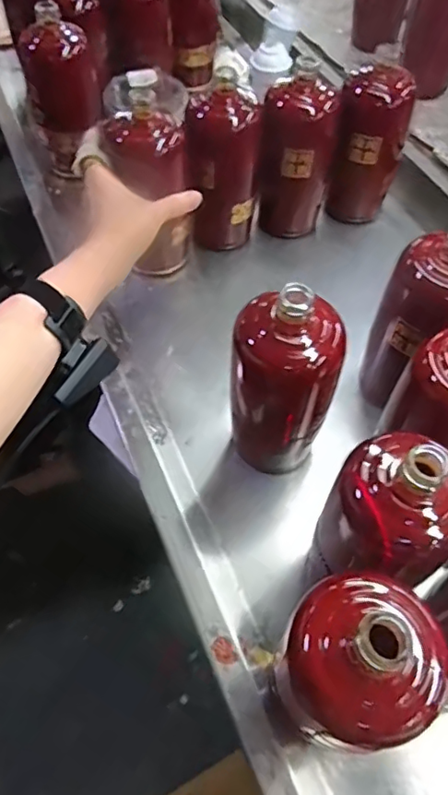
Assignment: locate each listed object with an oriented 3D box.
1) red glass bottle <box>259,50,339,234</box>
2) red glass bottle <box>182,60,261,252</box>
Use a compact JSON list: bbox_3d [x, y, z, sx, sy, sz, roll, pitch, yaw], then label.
[{"bbox_3d":[0.083,-0.269,0.635,0.074,0.173,0.066,10,58,8],"label":"red glass bottle"},{"bbox_3d":[-0.001,-0.249,0.620,0.077,0.168,0.069,6,58,6],"label":"red glass bottle"}]

